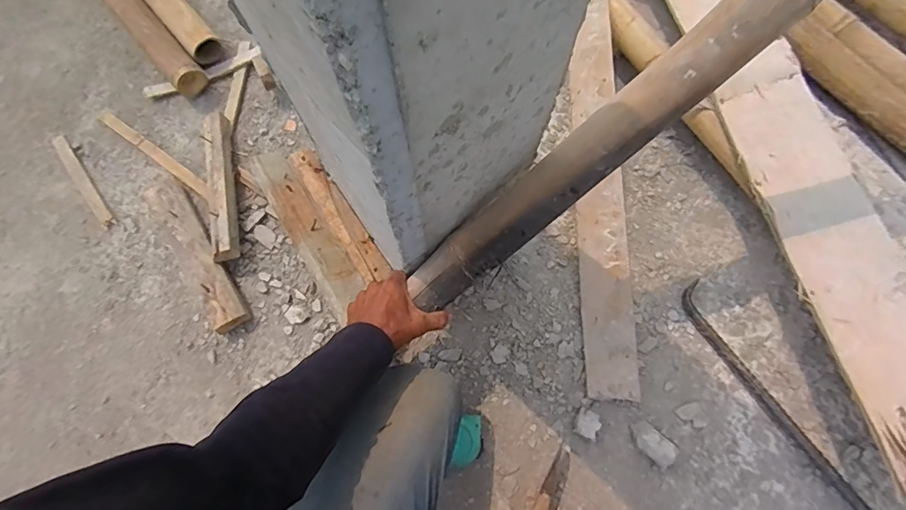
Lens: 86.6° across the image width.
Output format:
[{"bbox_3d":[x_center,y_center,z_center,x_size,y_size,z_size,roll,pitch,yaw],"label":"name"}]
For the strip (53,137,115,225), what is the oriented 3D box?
[{"bbox_3d":[-0.704,-0.147,0.905,0.030,0.014,0.218,-39,76,-9],"label":"strip"}]

